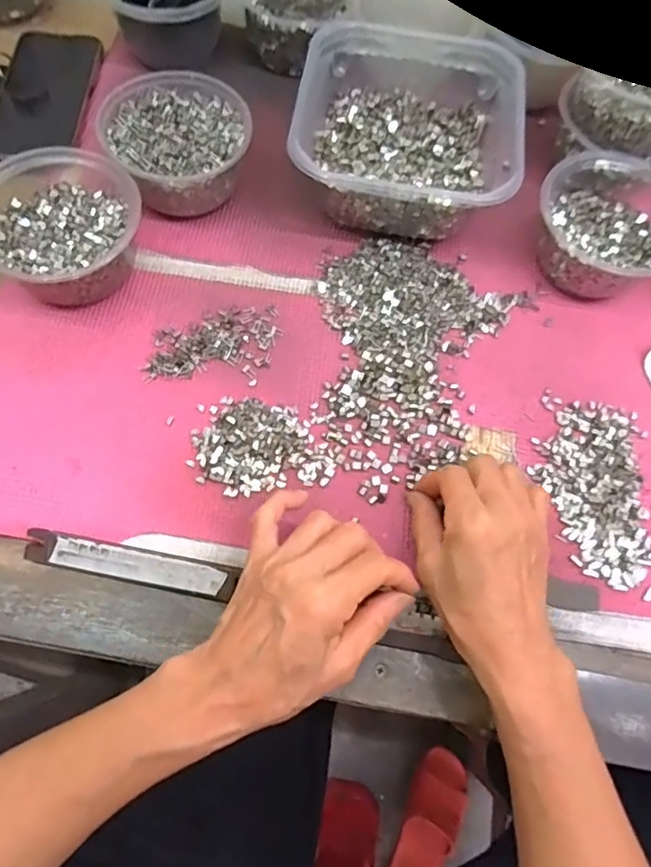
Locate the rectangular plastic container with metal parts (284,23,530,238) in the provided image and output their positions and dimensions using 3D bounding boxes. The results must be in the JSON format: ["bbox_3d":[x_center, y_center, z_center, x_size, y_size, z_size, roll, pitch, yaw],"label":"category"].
[{"bbox_3d":[0.066,-0.246,0.472,0.170,0.073,0.170,9,68,1],"label":"rectangular plastic container with metal parts"}]

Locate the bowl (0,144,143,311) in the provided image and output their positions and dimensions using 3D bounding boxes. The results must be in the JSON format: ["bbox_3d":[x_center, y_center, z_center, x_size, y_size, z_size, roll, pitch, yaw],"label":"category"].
[{"bbox_3d":[-0.192,-0.147,0.425,0.112,0.058,0.113,1,68,-3],"label":"bowl"}]

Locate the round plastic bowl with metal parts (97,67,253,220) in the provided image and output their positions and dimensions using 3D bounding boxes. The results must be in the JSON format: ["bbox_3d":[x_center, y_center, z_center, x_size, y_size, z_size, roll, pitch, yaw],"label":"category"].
[{"bbox_3d":[-0.117,-0.232,0.467,0.109,0.058,0.113,1,68,-3],"label":"round plastic bowl with metal parts"}]

